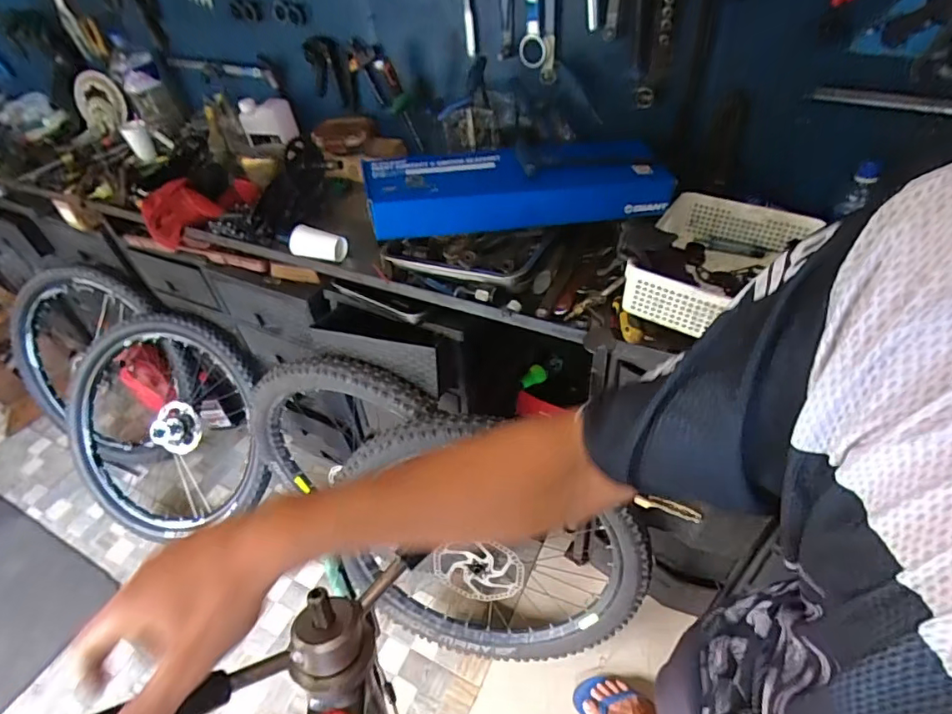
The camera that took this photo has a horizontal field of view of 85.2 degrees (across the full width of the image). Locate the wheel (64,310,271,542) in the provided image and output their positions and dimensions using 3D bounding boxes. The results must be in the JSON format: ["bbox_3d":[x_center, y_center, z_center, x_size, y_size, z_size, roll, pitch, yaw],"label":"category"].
[{"bbox_3d":[-0.956,0.204,1.562,0.717,0.643,0.103,-24,1,12],"label":"wheel"}]

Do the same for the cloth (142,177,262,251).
[{"bbox_3d":[-0.668,-0.360,1.270,0.251,0.106,0.213,-36,53,-27],"label":"cloth"}]

